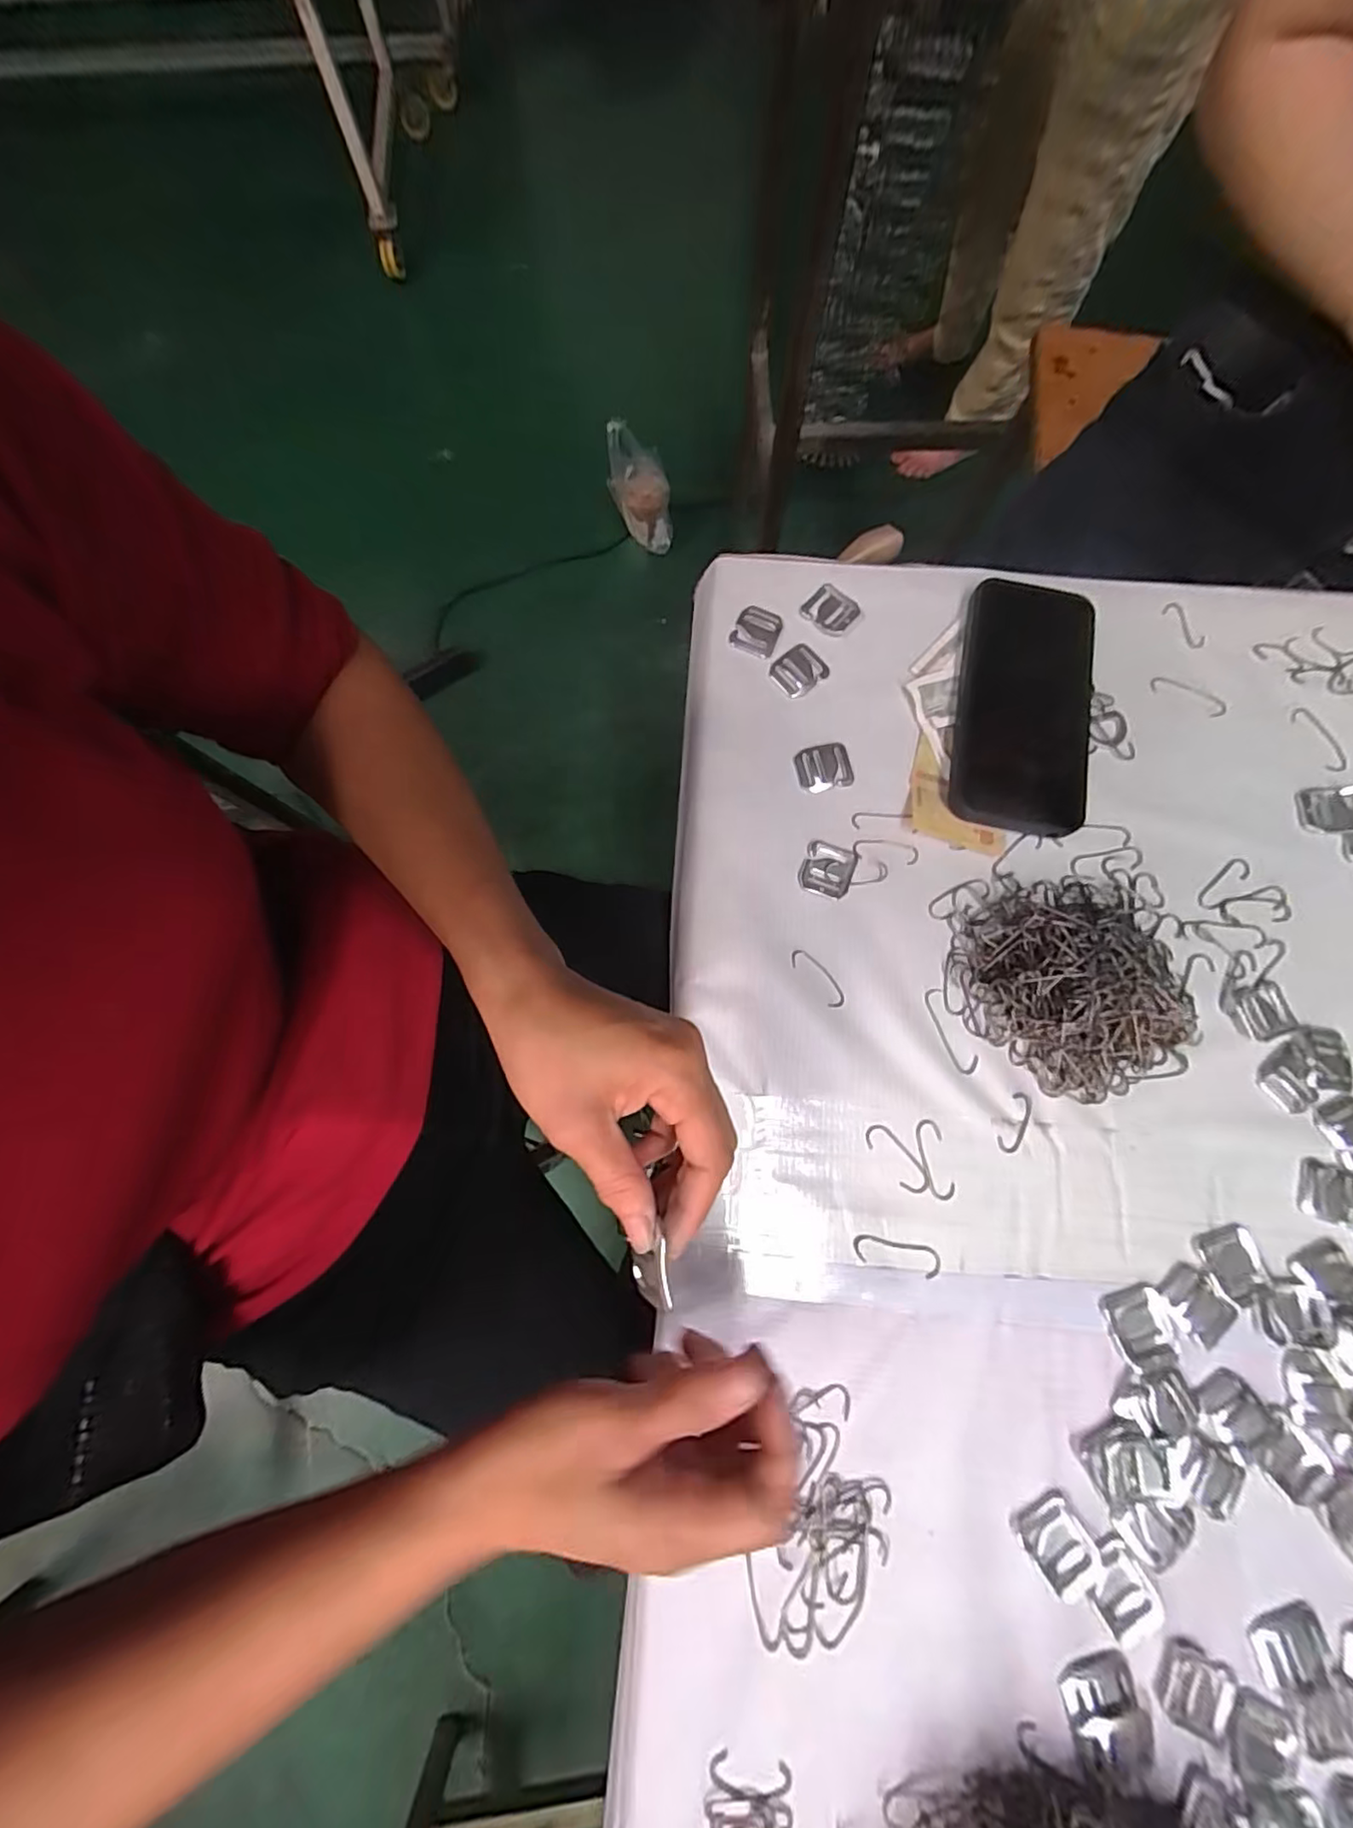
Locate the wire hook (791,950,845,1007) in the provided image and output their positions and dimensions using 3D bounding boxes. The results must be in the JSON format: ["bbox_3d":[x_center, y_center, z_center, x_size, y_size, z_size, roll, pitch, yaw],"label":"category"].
[{"bbox_3d":[0.085,0.038,0.359,0.014,0.004,0.041,-40,81,-8],"label":"wire hook"}]

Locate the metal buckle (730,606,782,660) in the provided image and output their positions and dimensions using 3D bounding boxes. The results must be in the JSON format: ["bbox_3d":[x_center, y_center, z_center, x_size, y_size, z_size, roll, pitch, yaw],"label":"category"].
[{"bbox_3d":[0.054,-0.188,0.405,0.029,0.009,0.031,21,78,4],"label":"metal buckle"}]

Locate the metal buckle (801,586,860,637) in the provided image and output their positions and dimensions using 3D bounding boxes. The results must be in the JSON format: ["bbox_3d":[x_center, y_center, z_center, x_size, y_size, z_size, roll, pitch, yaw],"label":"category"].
[{"bbox_3d":[0.105,-0.204,0.408,0.034,0.005,0.030,42,81,8],"label":"metal buckle"}]

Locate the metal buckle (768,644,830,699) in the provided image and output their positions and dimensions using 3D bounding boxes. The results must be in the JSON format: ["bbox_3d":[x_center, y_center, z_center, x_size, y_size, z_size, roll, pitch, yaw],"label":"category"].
[{"bbox_3d":[0.081,-0.160,0.399,0.034,0.006,0.029,-40,81,-8],"label":"metal buckle"}]

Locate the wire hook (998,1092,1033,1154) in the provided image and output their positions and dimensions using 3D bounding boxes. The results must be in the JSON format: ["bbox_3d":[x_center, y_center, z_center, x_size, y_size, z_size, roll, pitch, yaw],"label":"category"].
[{"bbox_3d":[0.191,0.118,0.340,0.012,0.004,0.035,26,79,5],"label":"wire hook"}]

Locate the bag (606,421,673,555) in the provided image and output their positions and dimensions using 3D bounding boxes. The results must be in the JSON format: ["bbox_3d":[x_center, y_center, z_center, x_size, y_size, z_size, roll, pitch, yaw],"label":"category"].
[{"bbox_3d":[-0.066,-0.849,1.214,0.099,0.250,0.066,-44,51,-9],"label":"bag"}]

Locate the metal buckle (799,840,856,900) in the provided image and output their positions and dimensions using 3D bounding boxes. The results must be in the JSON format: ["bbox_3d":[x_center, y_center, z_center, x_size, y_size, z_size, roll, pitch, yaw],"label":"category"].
[{"bbox_3d":[0.093,-0.027,0.373,0.031,0.004,0.034,18,78,4],"label":"metal buckle"}]

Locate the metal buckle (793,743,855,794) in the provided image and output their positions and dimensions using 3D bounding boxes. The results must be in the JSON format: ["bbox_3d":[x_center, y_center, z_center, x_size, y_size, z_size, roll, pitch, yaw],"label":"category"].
[{"bbox_3d":[0.094,-0.093,0.386,0.036,0.004,0.029,-14,78,-3],"label":"metal buckle"}]

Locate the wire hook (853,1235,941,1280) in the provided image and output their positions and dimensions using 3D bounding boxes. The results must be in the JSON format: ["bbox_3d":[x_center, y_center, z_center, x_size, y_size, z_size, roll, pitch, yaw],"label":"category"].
[{"bbox_3d":[0.120,0.185,0.329,0.047,0.004,0.016,14,78,3],"label":"wire hook"}]

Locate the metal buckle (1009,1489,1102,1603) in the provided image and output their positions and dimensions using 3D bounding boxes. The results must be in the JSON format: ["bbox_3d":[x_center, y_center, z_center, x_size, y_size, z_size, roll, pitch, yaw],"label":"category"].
[{"bbox_3d":[0.188,0.310,0.298,0.032,0.004,0.041,-30,79,-6],"label":"metal buckle"}]

